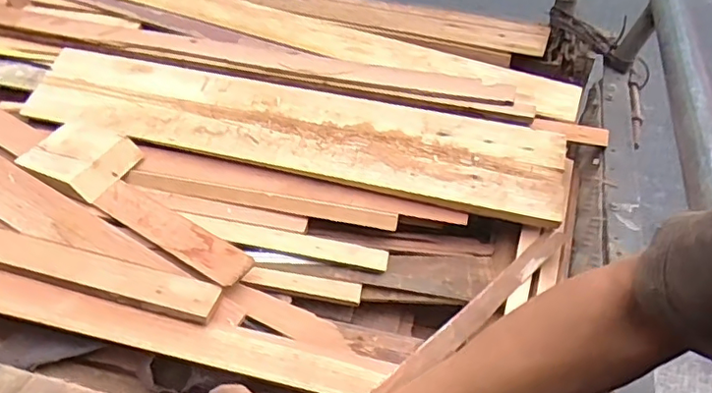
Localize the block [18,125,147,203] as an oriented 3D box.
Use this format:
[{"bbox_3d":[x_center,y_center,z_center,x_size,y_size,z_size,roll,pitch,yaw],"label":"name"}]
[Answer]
[{"bbox_3d":[-0.352,-0.050,0.737,0.112,0.029,0.099,18,47,16],"label":"block"}]

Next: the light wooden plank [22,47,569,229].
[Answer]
[{"bbox_3d":[-0.098,-0.096,0.774,0.732,0.021,0.143,11,60,10],"label":"light wooden plank"}]

